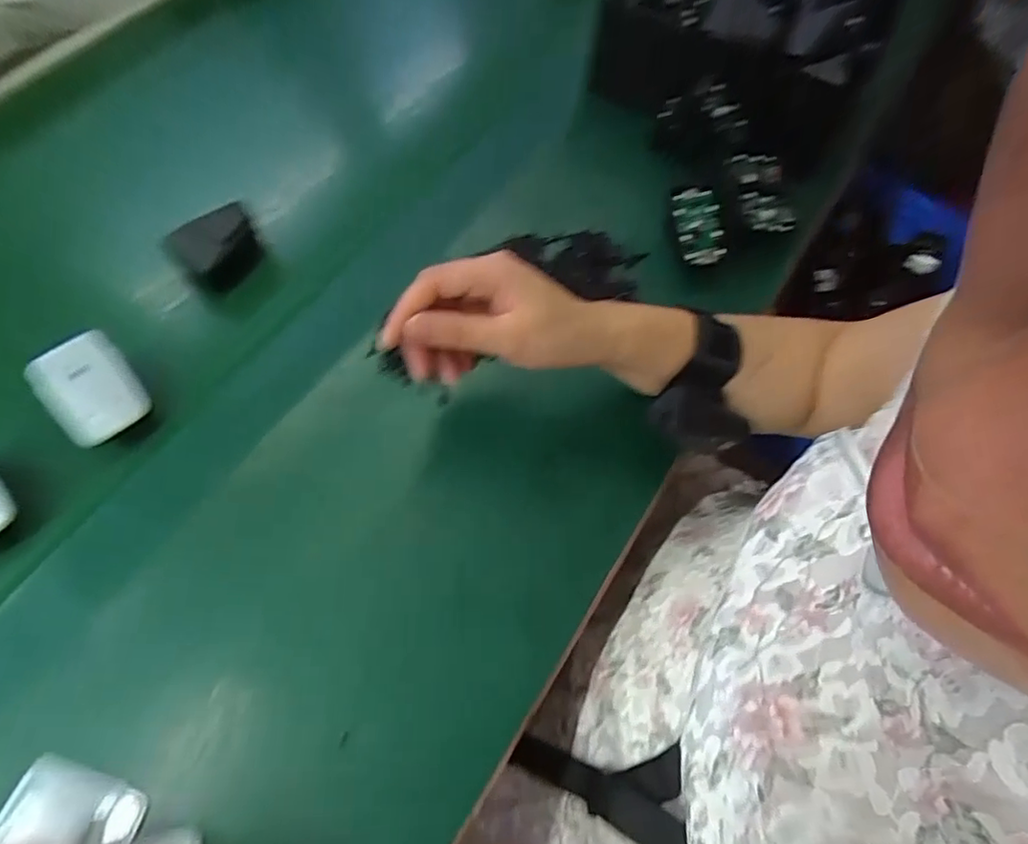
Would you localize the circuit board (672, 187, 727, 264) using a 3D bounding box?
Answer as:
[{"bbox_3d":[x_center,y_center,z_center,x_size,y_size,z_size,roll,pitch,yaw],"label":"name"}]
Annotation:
[{"bbox_3d":[0.151,-0.160,0.481,0.035,0.005,0.062,-9,87,-4],"label":"circuit board"}]

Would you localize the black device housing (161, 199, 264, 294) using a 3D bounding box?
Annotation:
[{"bbox_3d":[-0.227,-0.132,0.458,0.064,0.052,0.028,-38,71,-18],"label":"black device housing"}]

